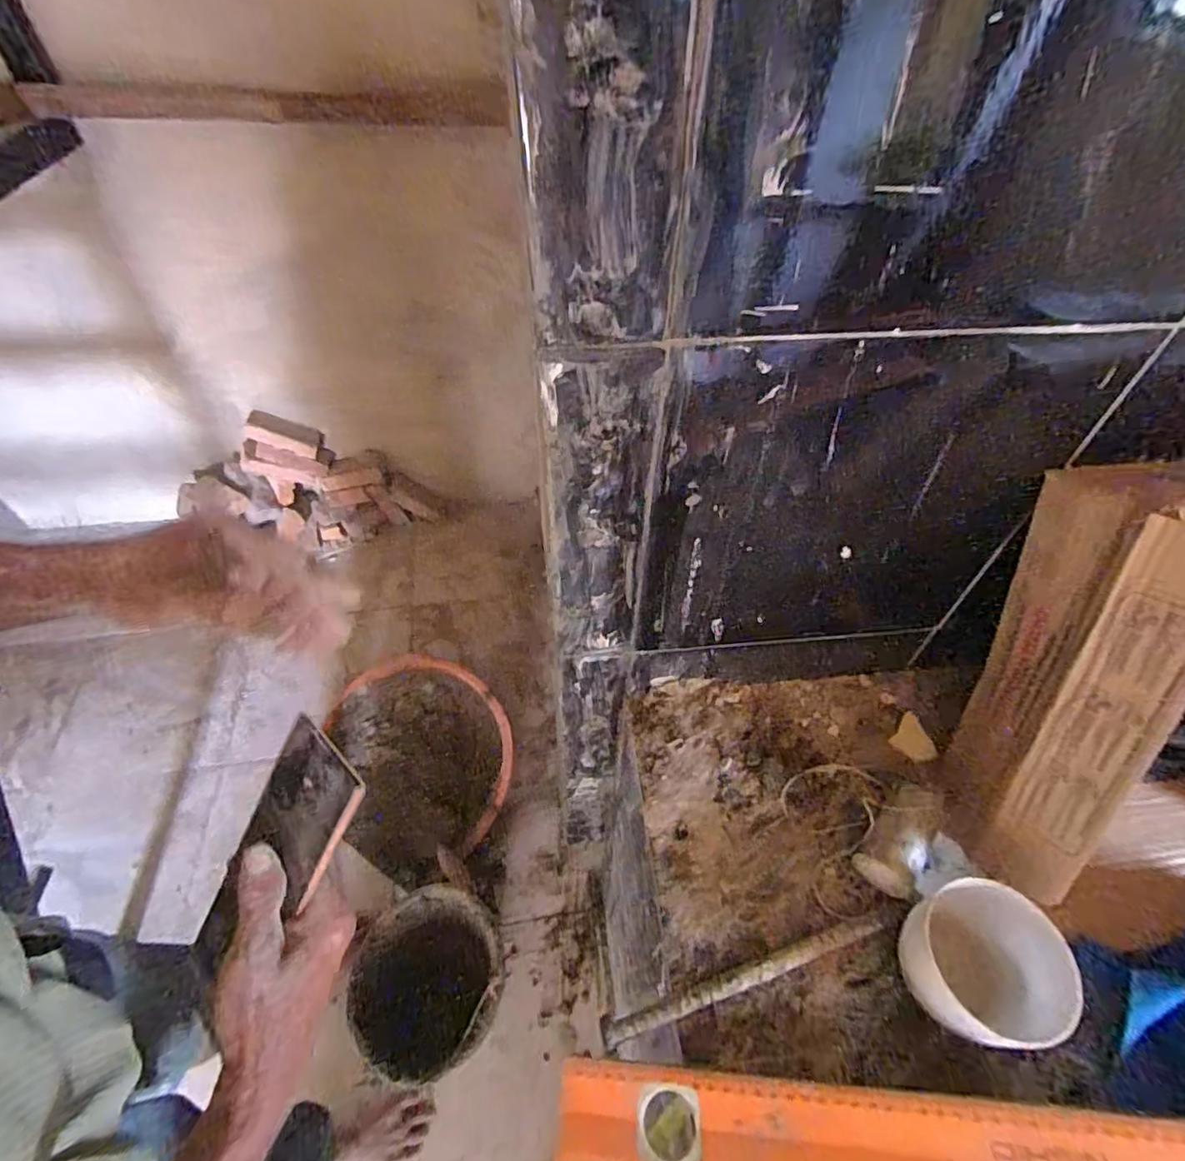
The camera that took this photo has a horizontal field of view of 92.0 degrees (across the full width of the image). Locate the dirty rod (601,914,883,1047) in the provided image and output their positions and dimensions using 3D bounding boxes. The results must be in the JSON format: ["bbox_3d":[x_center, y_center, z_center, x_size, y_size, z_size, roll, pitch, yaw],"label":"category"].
[{"bbox_3d":[0.119,0.300,0.433,0.229,0.014,0.017,-12,52,-12],"label":"dirty rod"}]

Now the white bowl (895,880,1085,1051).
[{"bbox_3d":[0.272,0.278,0.413,0.102,0.082,0.091,-18,53,-16],"label":"white bowl"}]

